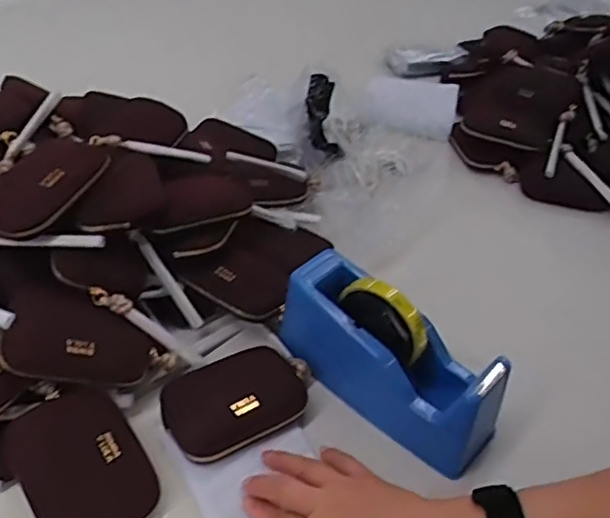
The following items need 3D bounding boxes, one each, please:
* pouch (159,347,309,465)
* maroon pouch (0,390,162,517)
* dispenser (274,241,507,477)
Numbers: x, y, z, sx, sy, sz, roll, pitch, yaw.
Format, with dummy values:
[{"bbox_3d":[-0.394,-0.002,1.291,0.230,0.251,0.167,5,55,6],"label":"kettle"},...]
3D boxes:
[{"bbox_3d":[-0.053,0.120,0.508,0.125,0.032,0.079,-20,47,-24],"label":"pouch"},{"bbox_3d":[-0.166,0.156,0.451,0.085,0.020,0.115,-27,72,-36],"label":"maroon pouch"},{"bbox_3d":[0.073,0.079,0.514,0.206,0.098,0.070,34,50,30],"label":"dispenser"}]

